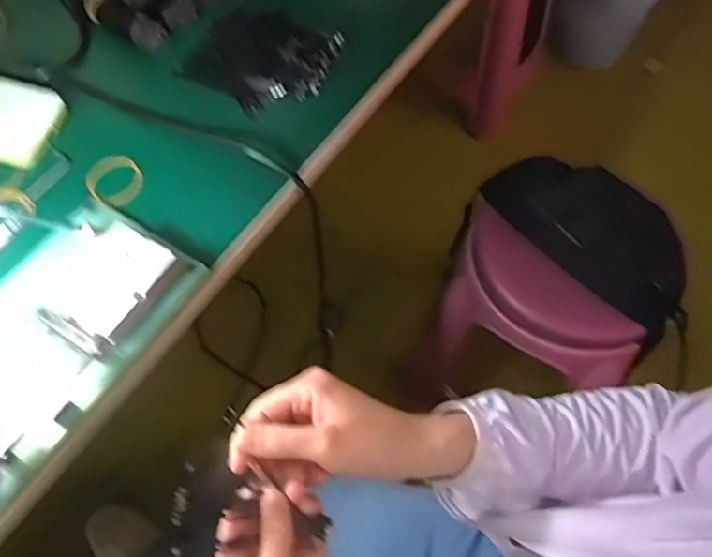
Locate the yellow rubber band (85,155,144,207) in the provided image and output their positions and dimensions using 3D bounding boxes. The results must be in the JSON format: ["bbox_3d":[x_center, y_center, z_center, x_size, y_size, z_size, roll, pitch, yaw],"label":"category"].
[{"bbox_3d":[-0.199,-0.082,0.514,0.044,0.009,0.046,0,61,0],"label":"yellow rubber band"}]

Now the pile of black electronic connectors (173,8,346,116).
[{"bbox_3d":[-0.087,-0.208,0.574,0.124,0.021,0.112,21,63,11],"label":"pile of black electronic connectors"}]

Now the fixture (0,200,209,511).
[{"bbox_3d":[-0.234,0.064,0.419,0.116,0.031,0.277,28,65,14],"label":"fixture"}]

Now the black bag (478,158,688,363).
[{"bbox_3d":[0.309,-0.062,0.797,0.141,0.075,0.284,-33,67,-17],"label":"black bag"}]

